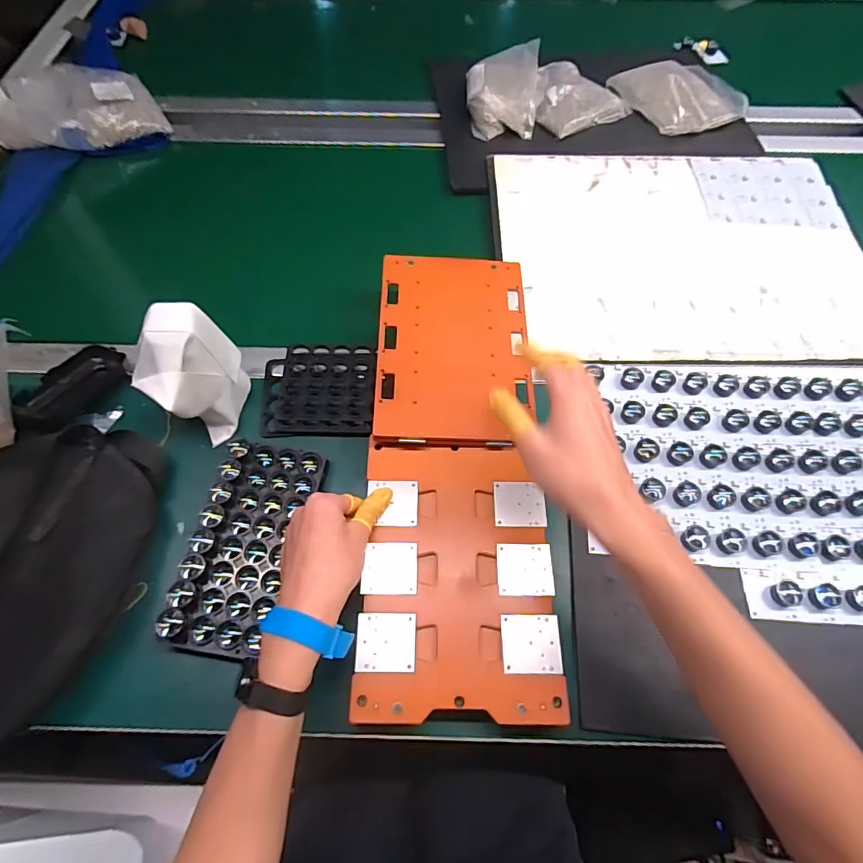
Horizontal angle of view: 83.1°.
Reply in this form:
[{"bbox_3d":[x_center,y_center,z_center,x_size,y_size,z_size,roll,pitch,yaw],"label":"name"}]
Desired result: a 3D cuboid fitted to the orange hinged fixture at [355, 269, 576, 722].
[{"bbox_3d":[0.022,0.016,0.472,0.163,0.022,0.454,-1,67,0],"label":"orange hinged fixture"}]

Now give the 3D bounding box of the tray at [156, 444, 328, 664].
[{"bbox_3d":[-0.171,0.100,0.451,0.090,0.032,0.190,9,63,5],"label":"tray"}]

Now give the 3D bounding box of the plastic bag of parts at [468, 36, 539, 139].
[{"bbox_3d":[0.115,-0.543,0.772,0.114,0.047,0.178,6,63,4],"label":"plastic bag of parts"}]

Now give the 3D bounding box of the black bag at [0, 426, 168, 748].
[{"bbox_3d":[-0.387,0.128,0.430,0.240,0.057,0.299,8,63,5],"label":"black bag"}]

